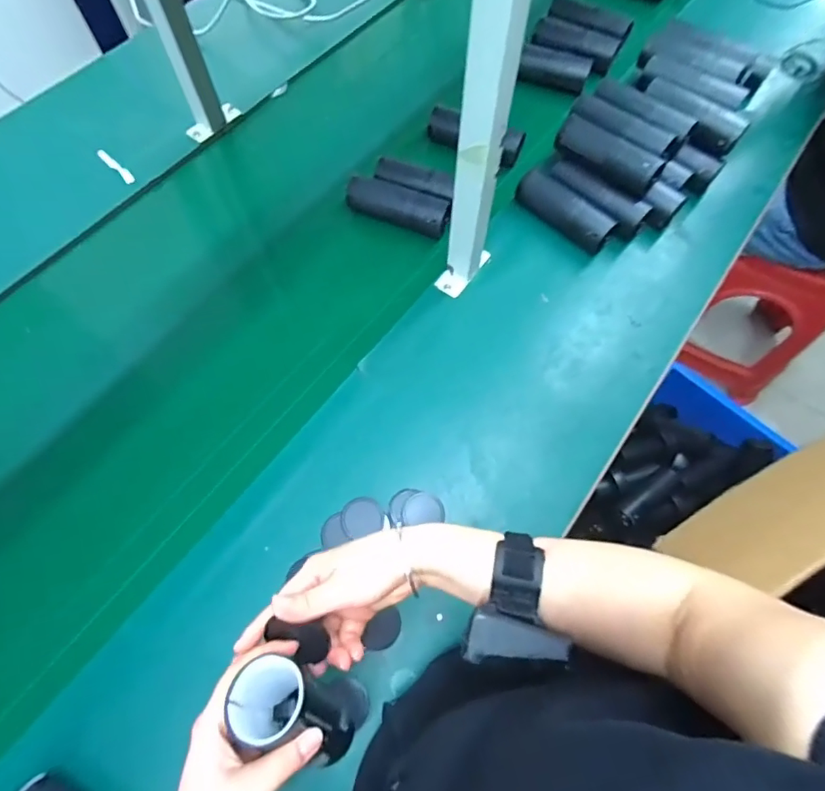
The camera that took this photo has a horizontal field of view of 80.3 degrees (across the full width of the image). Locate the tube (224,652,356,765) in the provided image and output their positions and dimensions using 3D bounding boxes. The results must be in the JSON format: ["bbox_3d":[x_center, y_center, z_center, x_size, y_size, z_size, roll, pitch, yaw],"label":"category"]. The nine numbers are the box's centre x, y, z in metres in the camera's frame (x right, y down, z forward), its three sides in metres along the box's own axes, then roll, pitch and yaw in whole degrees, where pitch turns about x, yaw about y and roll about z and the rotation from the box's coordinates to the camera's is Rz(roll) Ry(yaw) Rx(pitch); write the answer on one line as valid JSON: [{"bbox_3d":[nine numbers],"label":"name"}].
[{"bbox_3d":[-0.081,0.248,0.385,0.048,0.155,0.050,33,68,34],"label":"tube"}]

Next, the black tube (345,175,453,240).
[{"bbox_3d":[-0.027,-0.294,0.761,0.175,0.049,0.050,20,68,8],"label":"black tube"}]

